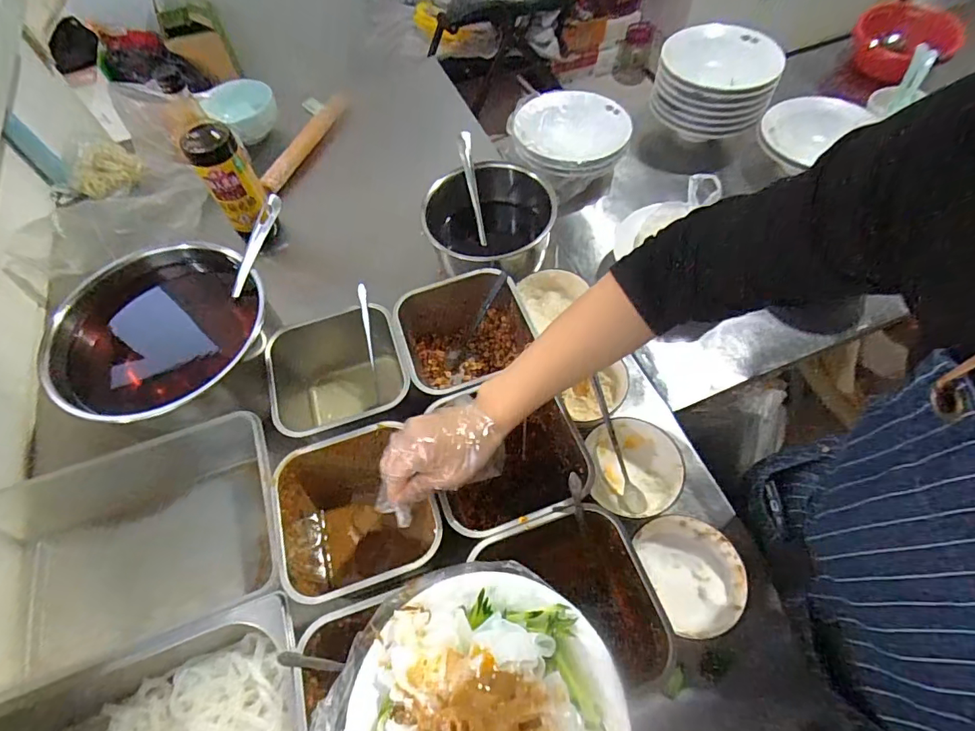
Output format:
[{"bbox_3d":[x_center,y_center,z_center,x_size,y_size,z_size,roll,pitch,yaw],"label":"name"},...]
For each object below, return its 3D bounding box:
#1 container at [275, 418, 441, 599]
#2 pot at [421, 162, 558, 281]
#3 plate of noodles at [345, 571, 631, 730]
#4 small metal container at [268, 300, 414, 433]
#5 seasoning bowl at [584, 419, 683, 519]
[{"bbox_3d":[-0.132,0.167,0.540,0.164,0.109,0.167,-19,60,-7],"label":"container"},{"bbox_3d":[0.012,-0.205,0.750,0.201,0.106,0.192,-2,59,3],"label":"pot"},{"bbox_3d":[-0.006,0.232,0.318,0.178,0.072,0.184,-2,59,3],"label":"plate of noodles"},{"bbox_3d":[-0.189,0.032,0.635,0.177,0.114,0.161,-18,60,-6],"label":"small metal container"},{"bbox_3d":[0.172,0.119,0.571,0.098,0.051,0.101,-2,59,3],"label":"seasoning bowl"}]

